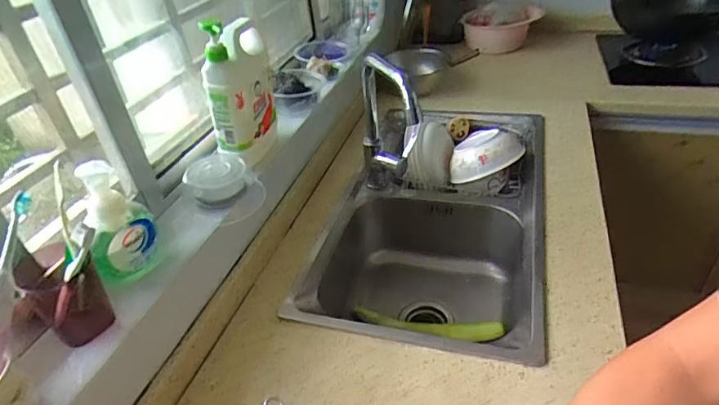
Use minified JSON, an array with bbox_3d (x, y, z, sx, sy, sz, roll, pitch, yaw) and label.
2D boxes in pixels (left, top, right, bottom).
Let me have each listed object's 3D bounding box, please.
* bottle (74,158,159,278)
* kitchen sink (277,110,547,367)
[{"bbox_3d":[-0.312,0.022,0.603,0.086,0.160,0.063,-25,40,-24],"label":"bottle"},{"bbox_3d":[0.152,0.087,1.011,0.418,0.277,0.703,6,38,17],"label":"kitchen sink"}]

